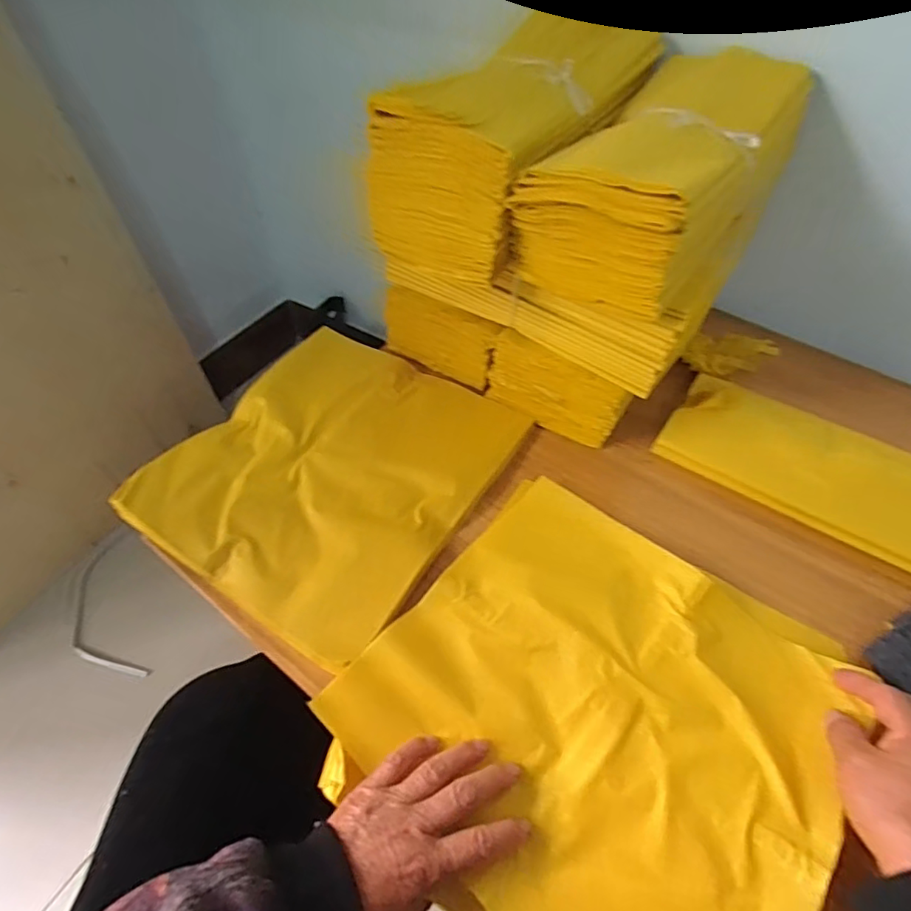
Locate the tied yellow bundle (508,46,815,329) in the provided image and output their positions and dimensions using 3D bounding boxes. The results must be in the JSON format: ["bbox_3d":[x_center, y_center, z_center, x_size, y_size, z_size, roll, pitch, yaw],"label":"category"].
[{"bbox_3d":[0.199,-0.262,0.497,0.144,0.103,0.316,30,58,21],"label":"tied yellow bundle"}]

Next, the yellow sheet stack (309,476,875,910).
[{"bbox_3d":[0.101,0.186,0.395,0.306,0.023,0.300,33,59,23],"label":"yellow sheet stack"}]

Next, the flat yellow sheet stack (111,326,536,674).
[{"bbox_3d":[-0.121,0.006,0.547,0.290,0.020,0.319,27,57,19],"label":"flat yellow sheet stack"}]

